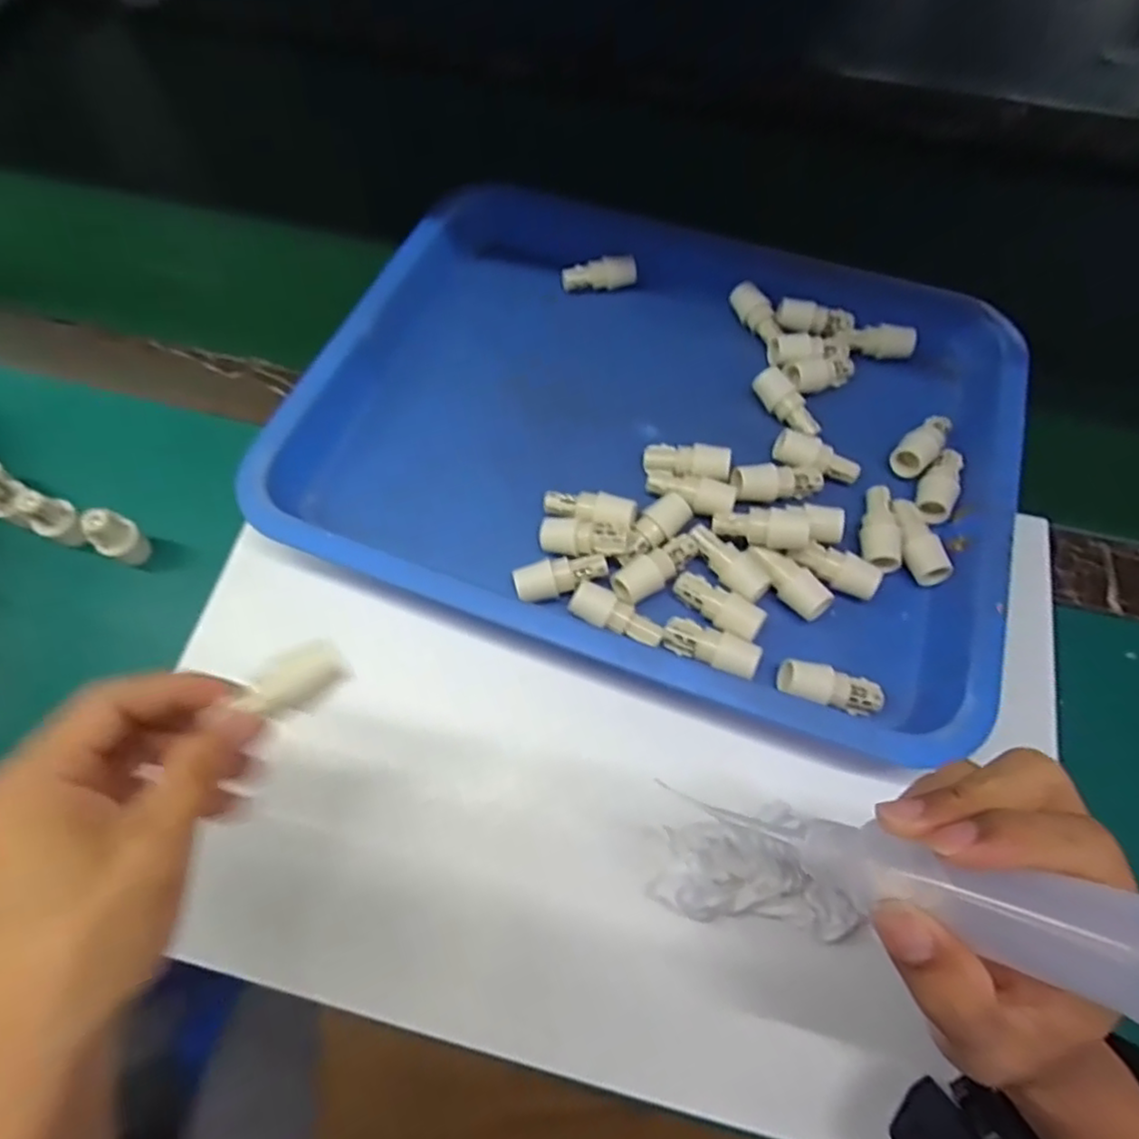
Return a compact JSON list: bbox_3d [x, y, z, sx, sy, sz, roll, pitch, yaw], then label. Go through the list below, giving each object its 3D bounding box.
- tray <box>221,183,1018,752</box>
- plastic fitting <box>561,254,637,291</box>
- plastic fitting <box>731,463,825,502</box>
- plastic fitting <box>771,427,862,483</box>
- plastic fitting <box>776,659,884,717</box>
[{"bbox_3d":[0.061,-0.099,0.449,0.440,0.054,0.368,22,66,9],"label":"tray"},{"bbox_3d":[0.022,-0.221,0.506,0.054,0.023,0.017,-7,65,-5],"label":"plastic fitting"},{"bbox_3d":[0.130,-0.054,0.419,0.056,0.019,0.023,1,64,-1],"label":"plastic fitting"},{"bbox_3d":[0.159,-0.071,0.430,0.055,0.020,0.023,25,66,10],"label":"plastic fitting"},{"bbox_3d":[0.141,0.065,0.362,0.056,0.021,0.021,12,65,4],"label":"plastic fitting"}]

